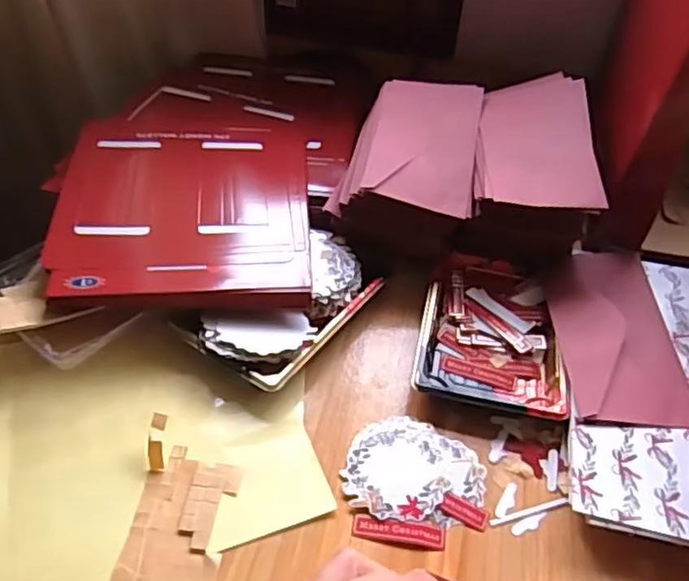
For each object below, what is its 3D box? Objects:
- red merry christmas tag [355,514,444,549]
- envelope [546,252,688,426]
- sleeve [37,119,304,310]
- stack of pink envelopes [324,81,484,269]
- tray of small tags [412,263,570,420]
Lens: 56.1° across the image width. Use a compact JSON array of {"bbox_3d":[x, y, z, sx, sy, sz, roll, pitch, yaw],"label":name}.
[{"bbox_3d":[0.035,0.153,0.411,0.058,0.004,0.015,7,45,3],"label":"red merry christmas tag"},{"bbox_3d":[0.213,0.027,0.514,0.090,0.012,0.180,4,45,0],"label":"envelope"},{"bbox_3d":[-0.140,-0.079,0.582,0.212,0.019,0.249,2,44,-7],"label":"sleeve"},{"bbox_3d":[0.062,-0.126,0.606,0.118,0.058,0.196,9,45,4],"label":"stack of pink envelopes"},{"bbox_3d":[0.120,0.032,0.526,0.109,0.022,0.154,11,45,7],"label":"tray of small tags"}]

